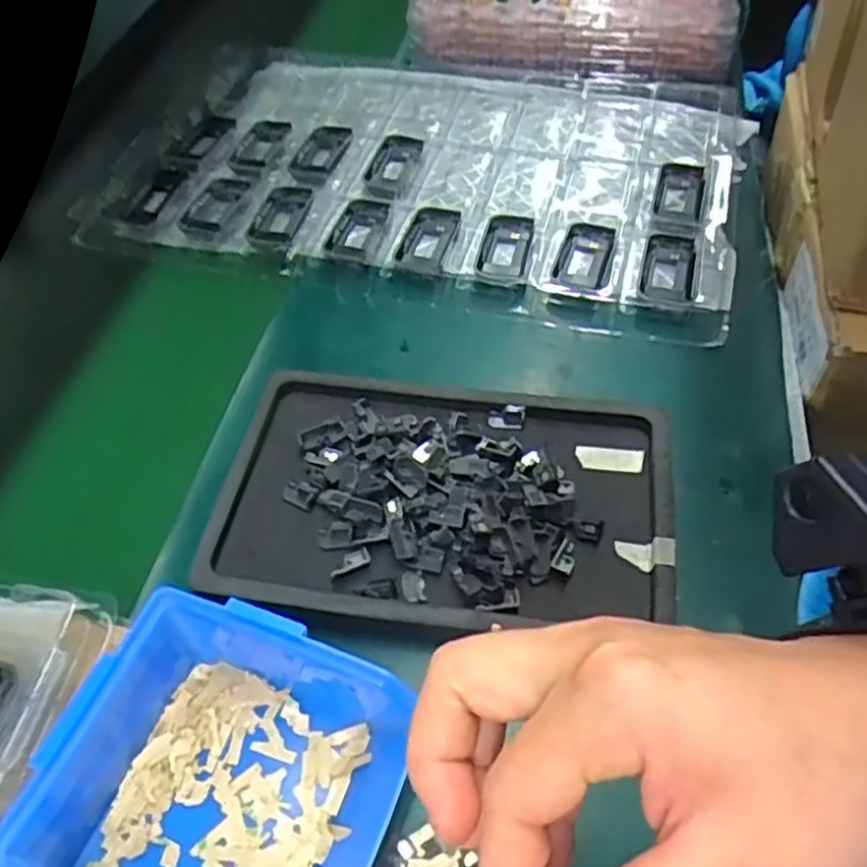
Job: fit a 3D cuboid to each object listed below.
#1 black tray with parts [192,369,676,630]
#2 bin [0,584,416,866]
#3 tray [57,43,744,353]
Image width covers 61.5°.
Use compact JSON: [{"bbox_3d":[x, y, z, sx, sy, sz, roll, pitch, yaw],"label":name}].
[{"bbox_3d":[0.007,0.035,0.407,0.241,0.029,0.150,5,53,9],"label":"black tray with parts"},{"bbox_3d":[-0.089,0.146,0.306,0.135,0.067,0.125,14,55,16],"label":"bin"},{"bbox_3d":[-0.010,-0.230,0.613,0.524,0.053,0.314,12,54,15],"label":"tray"}]

